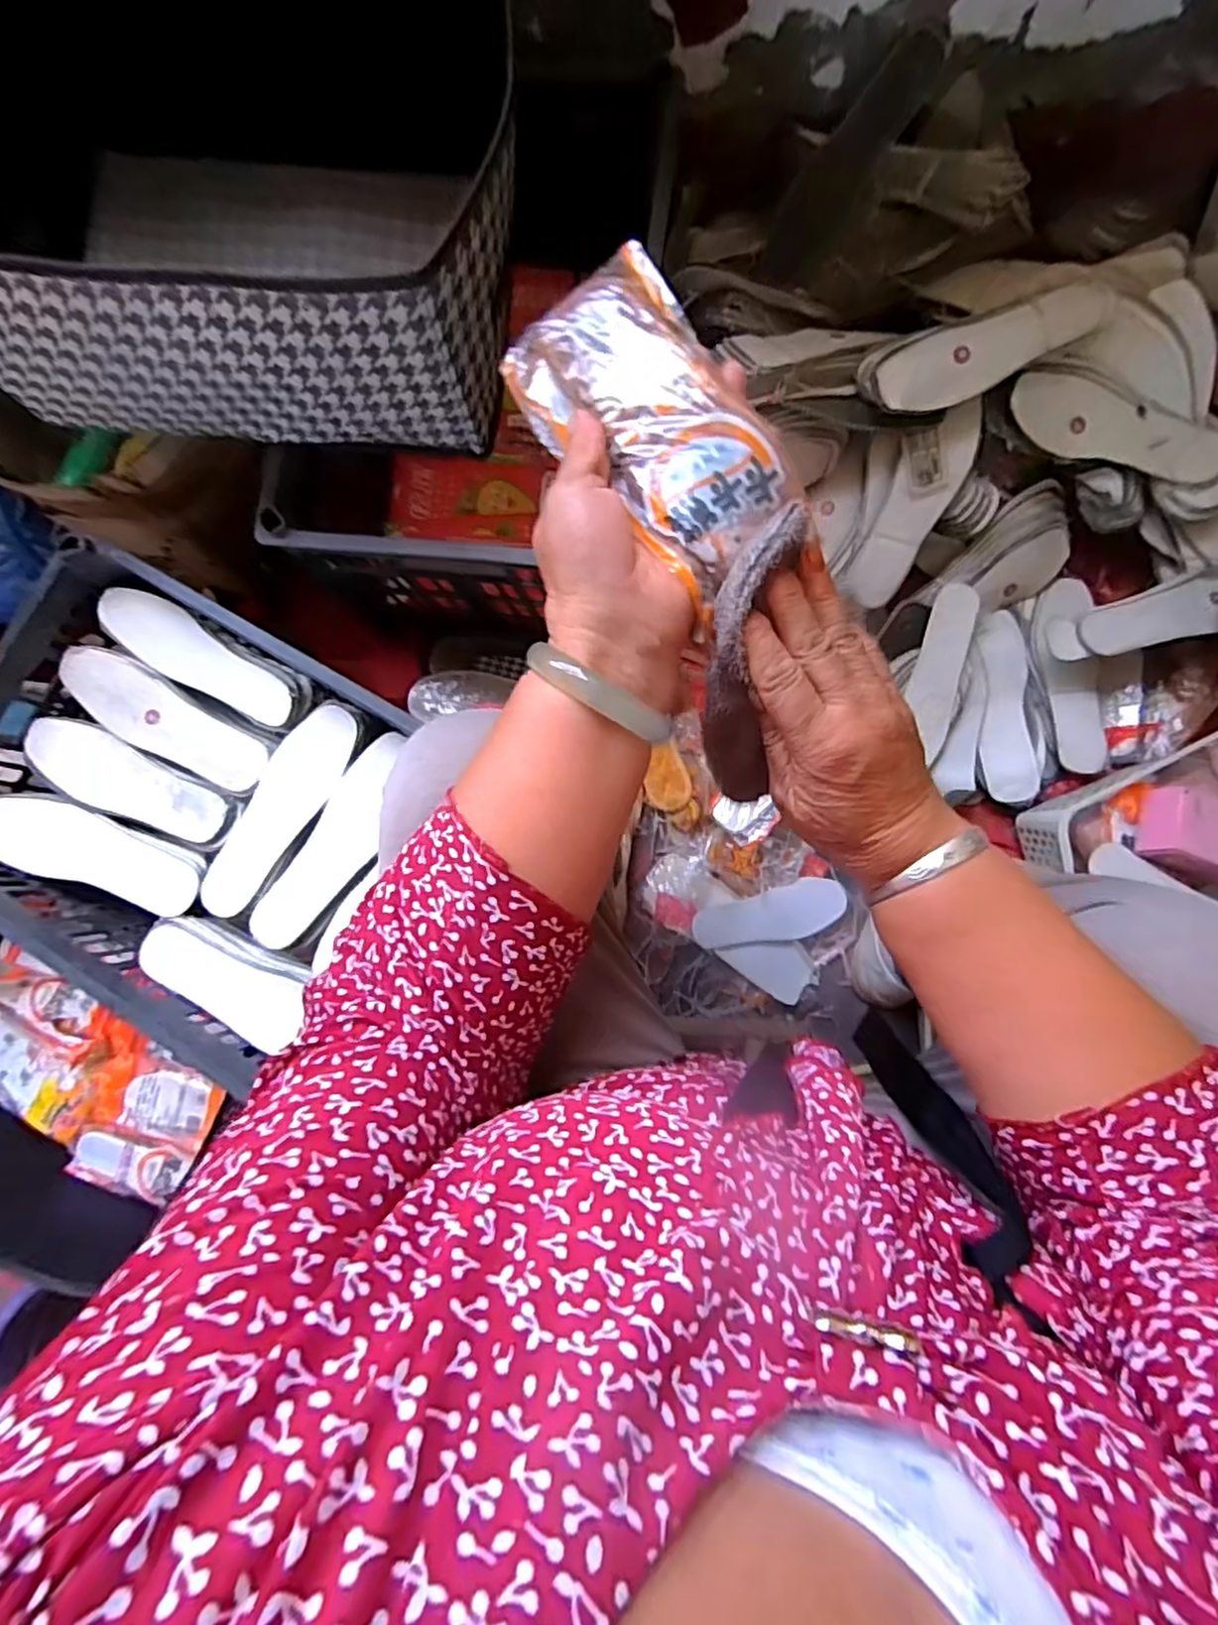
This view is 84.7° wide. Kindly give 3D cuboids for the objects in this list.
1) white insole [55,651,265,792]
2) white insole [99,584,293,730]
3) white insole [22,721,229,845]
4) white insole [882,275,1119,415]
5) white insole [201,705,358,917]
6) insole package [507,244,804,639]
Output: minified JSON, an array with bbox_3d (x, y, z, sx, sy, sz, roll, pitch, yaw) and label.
[{"bbox_3d":[-0.436,-0.089,0.653,0.222,0.016,0.064,32,87,5],"label":"white insole"},{"bbox_3d":[-0.402,-0.150,0.650,0.211,0.017,0.061,34,87,5],"label":"white insole"},{"bbox_3d":[-0.471,-0.028,0.645,0.211,0.007,0.068,27,86,5],"label":"white insole"},{"bbox_3d":[0.374,-0.448,0.645,0.235,0.013,0.064,-21,98,1],"label":"white insole"},{"bbox_3d":[-0.313,-0.003,0.632,0.072,0.017,0.218,28,86,5],"label":"white insole"},{"bbox_3d":[0.023,-0.173,0.307,0.080,0.021,0.163,-32,82,-1],"label":"insole package"}]

